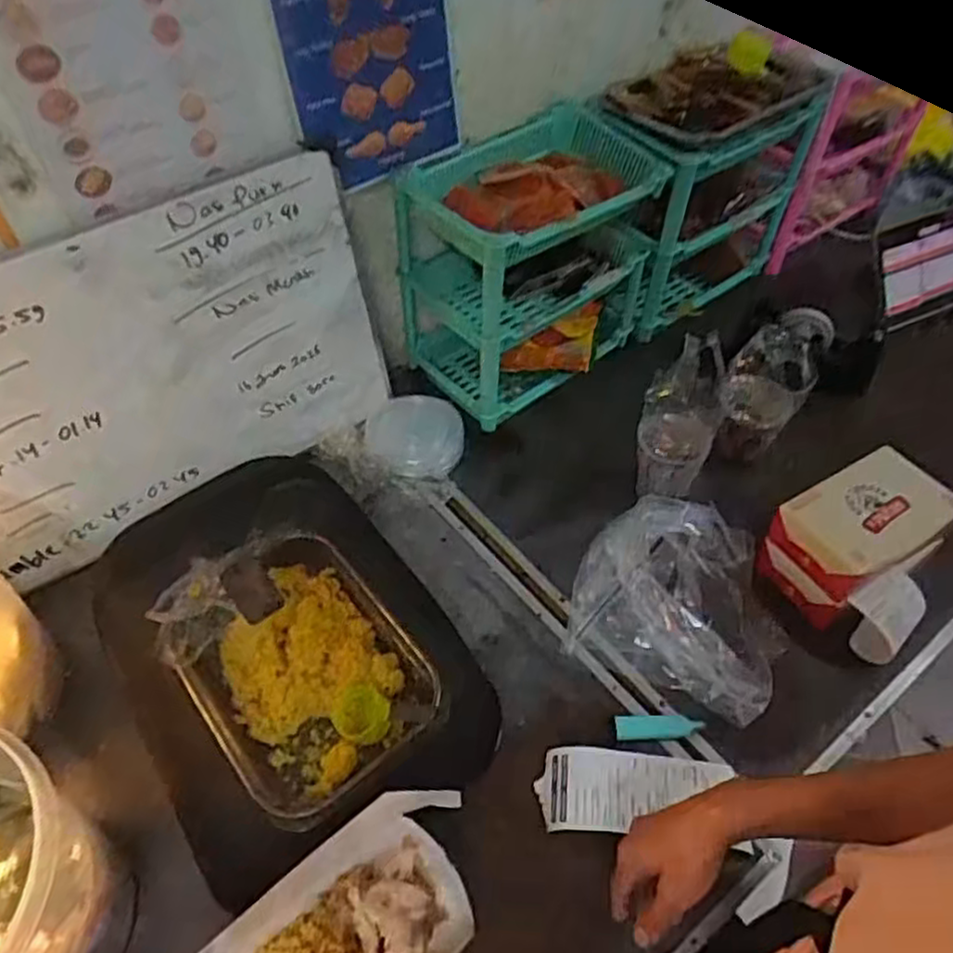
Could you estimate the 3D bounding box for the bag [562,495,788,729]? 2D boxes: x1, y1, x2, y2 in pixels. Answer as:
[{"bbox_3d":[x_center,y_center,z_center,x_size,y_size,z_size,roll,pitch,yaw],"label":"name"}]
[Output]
[{"bbox_3d":[0.237,0.131,0.840,0.233,0.091,0.204,24,55,19],"label":"bag"}]

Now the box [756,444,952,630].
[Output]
[{"bbox_3d":[0.437,0.070,0.855,0.191,0.115,0.120,-27,56,-19],"label":"box"}]

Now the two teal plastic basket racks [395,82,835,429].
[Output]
[{"bbox_3d":[0.188,-0.383,1.107,0.650,0.339,0.251,-33,58,-23],"label":"two teal plastic basket racks"}]

